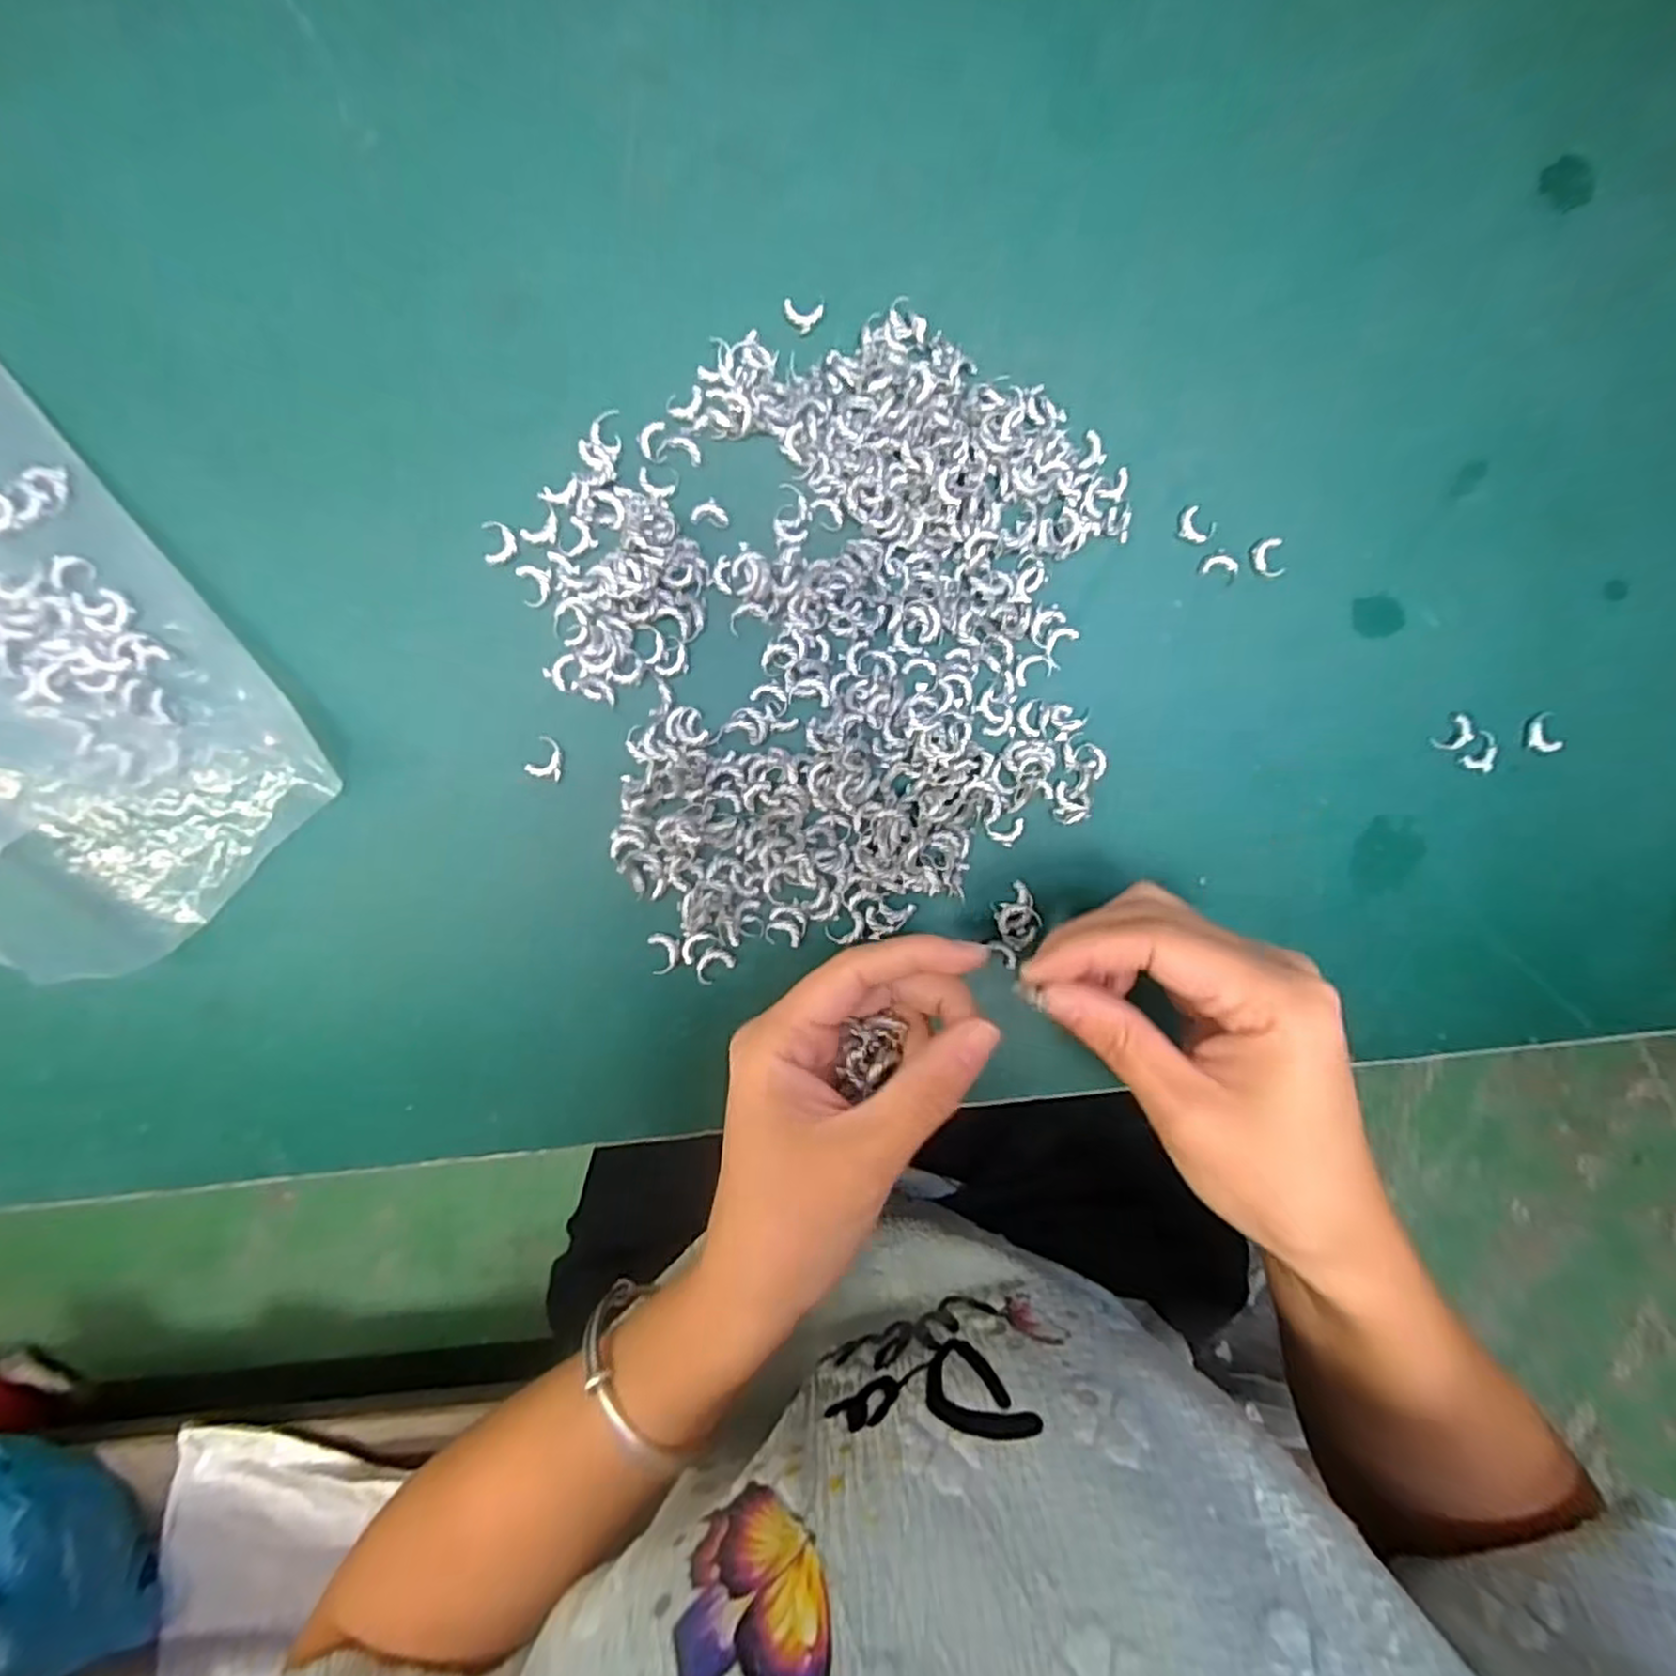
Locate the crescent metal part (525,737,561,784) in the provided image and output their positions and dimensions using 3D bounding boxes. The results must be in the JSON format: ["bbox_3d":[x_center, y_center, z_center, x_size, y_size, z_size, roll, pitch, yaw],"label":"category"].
[{"bbox_3d":[-0.106,-0.029,0.269,0.012,0.004,0.015,24,93,-5],"label":"crescent metal part"}]

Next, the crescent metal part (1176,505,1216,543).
[{"bbox_3d":[0.137,-0.118,0.277,0.014,0.004,0.013,0,95,-4],"label":"crescent metal part"}]

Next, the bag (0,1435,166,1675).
[{"bbox_3d":[-0.856,0.753,0.758,0.191,0.093,0.274,-3,96,-4],"label":"bag"}]

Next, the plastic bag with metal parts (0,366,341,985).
[{"bbox_3d":[-0.280,-0.055,0.246,0.120,0.028,0.189,-39,96,0],"label":"plastic bag with metal parts"}]

